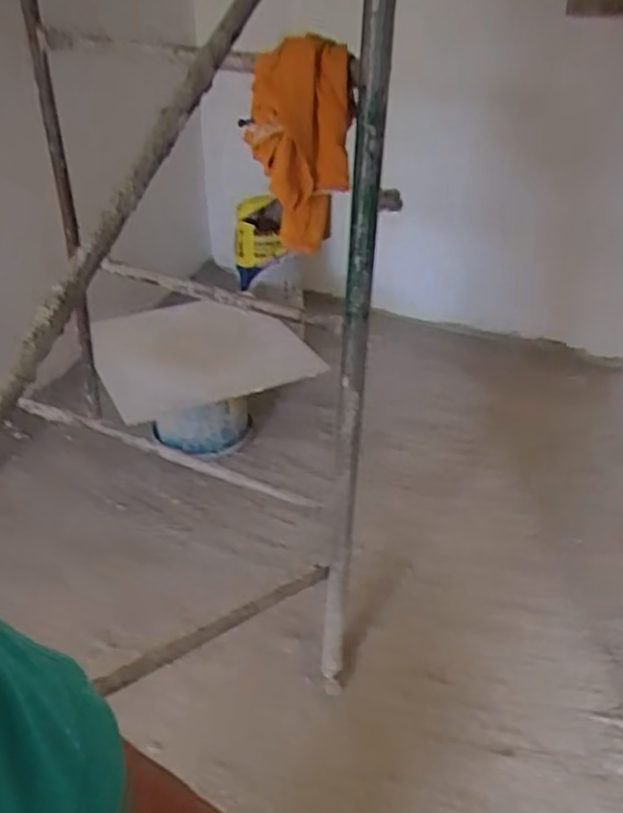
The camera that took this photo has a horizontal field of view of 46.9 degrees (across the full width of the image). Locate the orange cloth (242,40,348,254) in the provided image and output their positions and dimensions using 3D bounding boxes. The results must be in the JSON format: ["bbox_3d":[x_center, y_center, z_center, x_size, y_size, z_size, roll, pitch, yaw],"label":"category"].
[{"bbox_3d":[-0.016,-0.345,0.974,0.132,0.265,0.146,2,34,-3],"label":"orange cloth"}]

